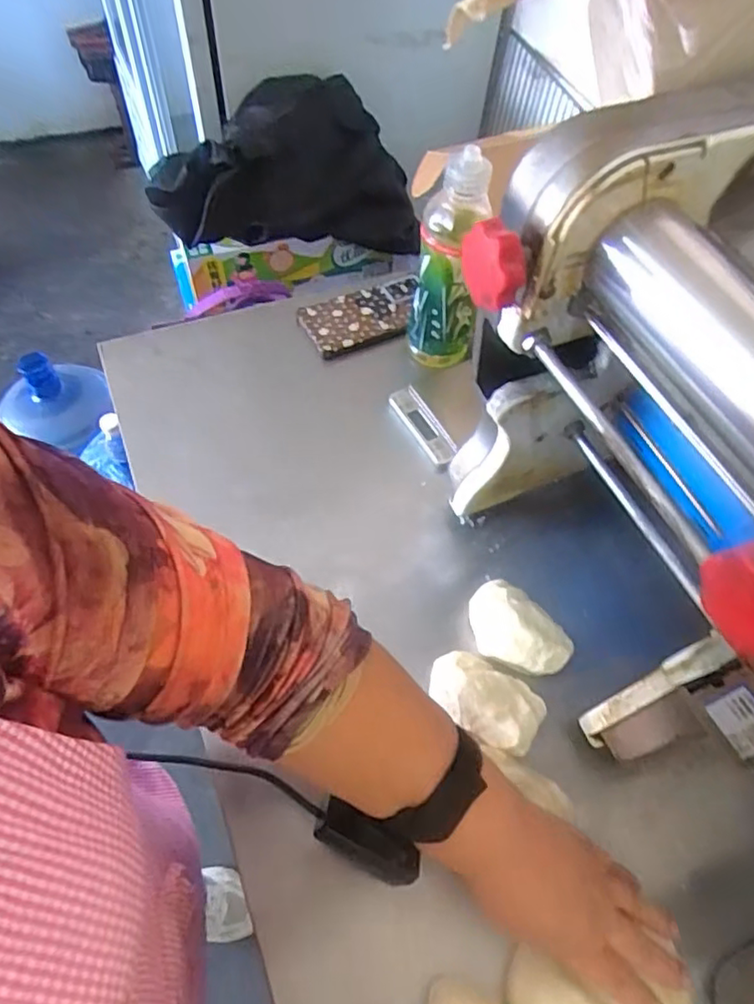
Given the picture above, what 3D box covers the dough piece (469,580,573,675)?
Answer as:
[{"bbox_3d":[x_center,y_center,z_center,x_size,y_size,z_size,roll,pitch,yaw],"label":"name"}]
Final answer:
[{"bbox_3d":[0.115,0.113,0.532,0.057,0.043,0.088,-32,66,-21],"label":"dough piece"}]

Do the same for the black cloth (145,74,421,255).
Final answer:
[{"bbox_3d":[-0.145,-0.531,0.995,0.411,0.163,0.250,-11,60,-11],"label":"black cloth"}]

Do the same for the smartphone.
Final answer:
[{"bbox_3d":[-0.014,-0.222,0.739,0.148,0.014,0.075,-20,68,-15],"label":"smartphone"}]

